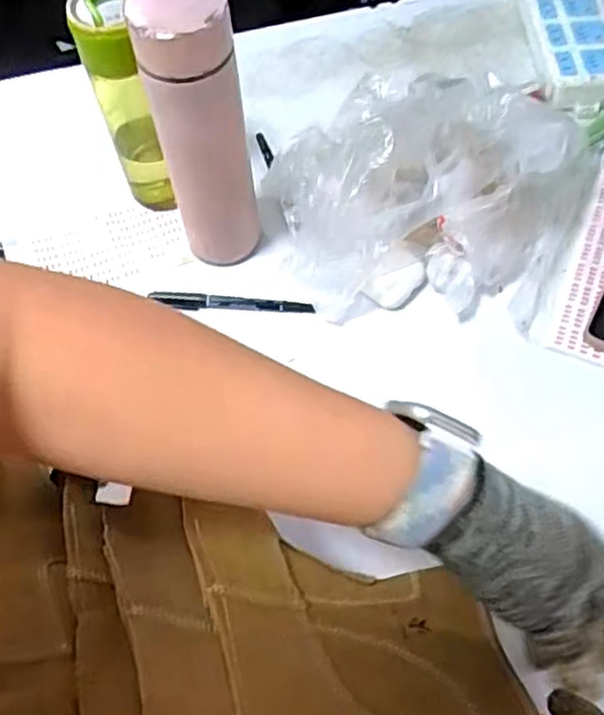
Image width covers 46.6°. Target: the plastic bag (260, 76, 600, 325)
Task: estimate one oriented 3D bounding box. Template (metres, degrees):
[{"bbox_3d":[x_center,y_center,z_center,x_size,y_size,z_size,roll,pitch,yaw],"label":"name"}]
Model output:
[{"bbox_3d":[0.115,-0.147,0.577,0.283,0.117,0.197,-3,61,1],"label":"plastic bag"}]

